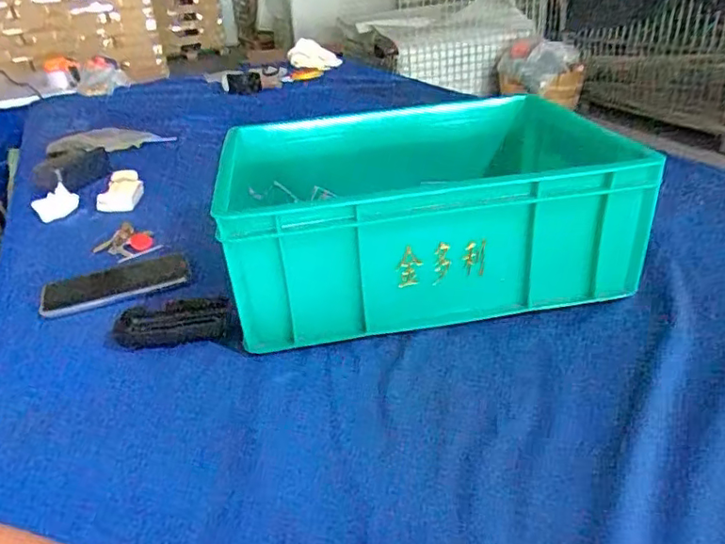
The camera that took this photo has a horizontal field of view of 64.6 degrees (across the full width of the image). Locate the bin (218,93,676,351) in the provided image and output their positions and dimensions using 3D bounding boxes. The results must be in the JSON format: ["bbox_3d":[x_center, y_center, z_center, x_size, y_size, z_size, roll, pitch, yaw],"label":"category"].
[{"bbox_3d":[0.067,-0.077,0.653,0.405,0.175,0.318,-8,29,-4],"label":"bin"}]

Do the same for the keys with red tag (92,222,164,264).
[{"bbox_3d":[-0.319,-0.040,0.777,0.079,0.029,0.053,13,34,30],"label":"keys with red tag"}]

